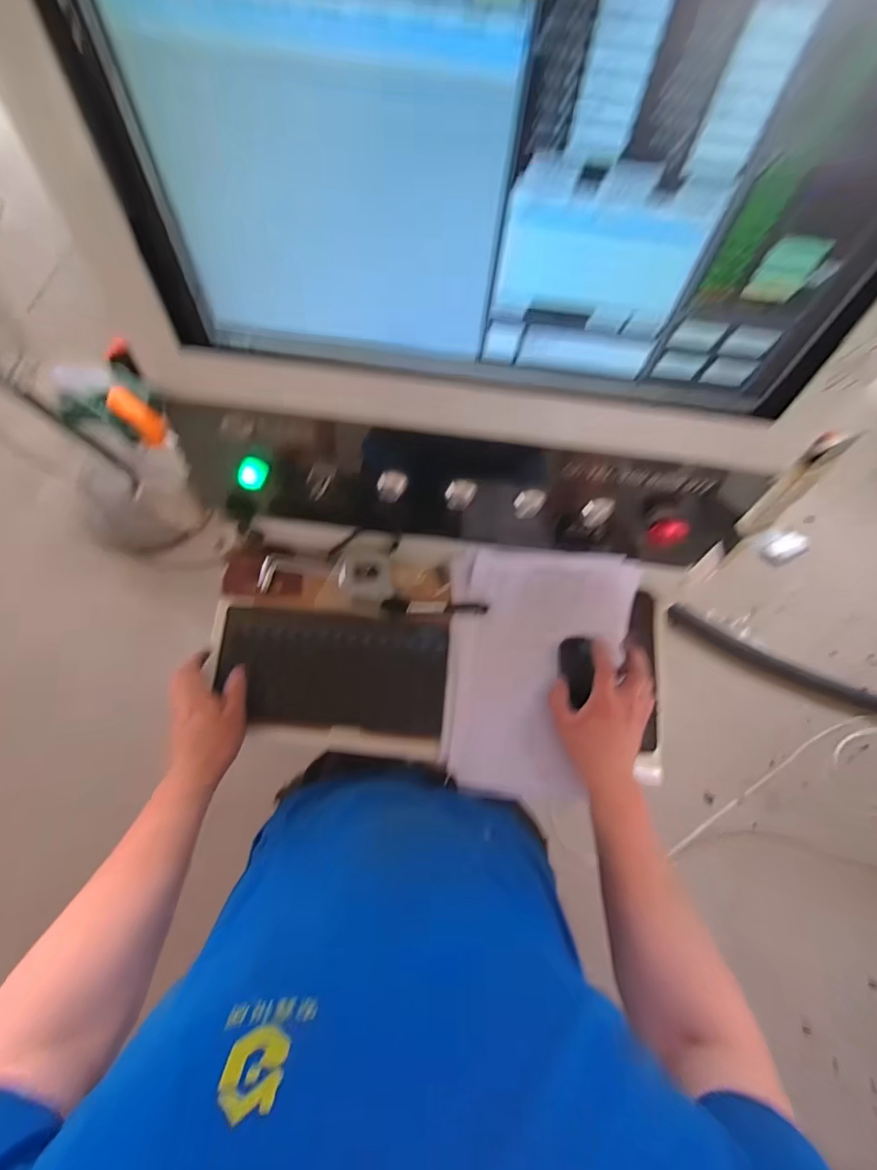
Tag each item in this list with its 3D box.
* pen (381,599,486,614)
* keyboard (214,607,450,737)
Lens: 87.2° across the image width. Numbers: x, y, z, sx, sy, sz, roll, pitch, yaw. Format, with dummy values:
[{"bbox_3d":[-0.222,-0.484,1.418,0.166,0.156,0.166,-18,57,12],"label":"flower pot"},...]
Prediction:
[{"bbox_3d":[-0.004,0.029,0.589,0.133,0.009,0.016,2,81,-1],"label":"pen"},{"bbox_3d":[-0.131,0.107,0.580,0.277,0.030,0.139,5,81,0],"label":"keyboard"}]

